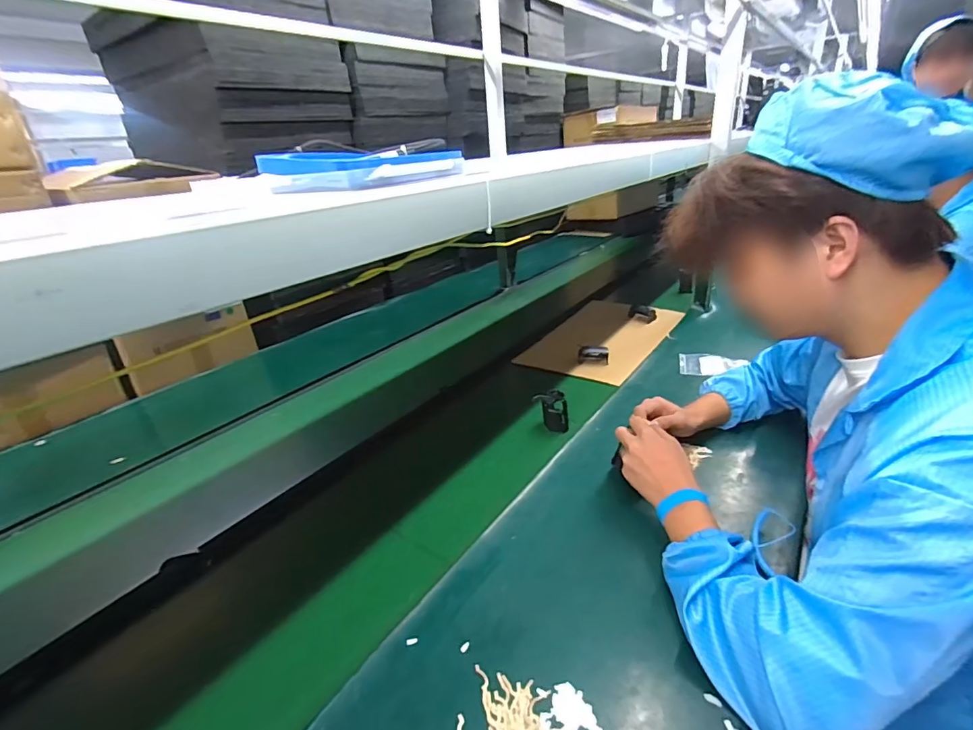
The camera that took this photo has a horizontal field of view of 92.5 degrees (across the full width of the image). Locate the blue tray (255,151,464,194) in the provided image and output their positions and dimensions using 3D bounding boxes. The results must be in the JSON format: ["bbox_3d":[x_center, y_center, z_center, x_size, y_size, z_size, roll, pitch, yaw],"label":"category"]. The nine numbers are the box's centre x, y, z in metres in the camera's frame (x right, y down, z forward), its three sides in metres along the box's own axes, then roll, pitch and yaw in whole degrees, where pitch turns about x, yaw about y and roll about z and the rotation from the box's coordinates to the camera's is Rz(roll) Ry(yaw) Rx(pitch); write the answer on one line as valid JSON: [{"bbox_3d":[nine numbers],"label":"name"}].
[{"bbox_3d":[-0.159,-0.272,0.633,0.163,0.037,0.235,12,32,27],"label":"blue tray"}]

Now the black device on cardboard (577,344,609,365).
[{"bbox_3d":[0.261,-0.026,1.133,0.073,0.036,0.028,2,29,10],"label":"black device on cardboard"}]

